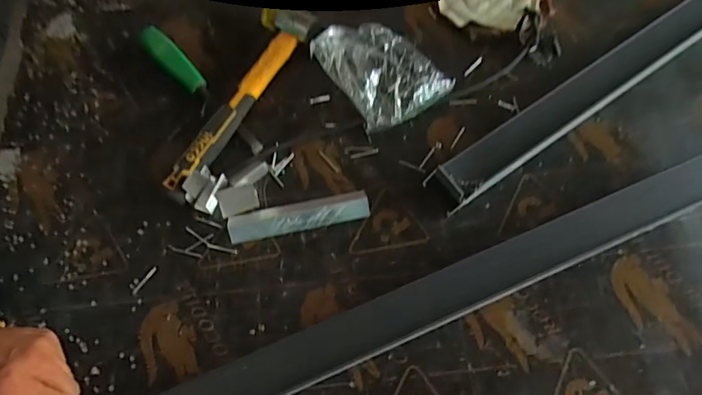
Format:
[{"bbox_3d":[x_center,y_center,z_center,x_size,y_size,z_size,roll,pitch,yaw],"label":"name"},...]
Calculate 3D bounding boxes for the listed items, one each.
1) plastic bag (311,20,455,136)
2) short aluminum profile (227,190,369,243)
[{"bbox_3d":[0.038,-0.164,0.613,0.126,0.043,0.155,-32,69,-12],"label":"plastic bag"},{"bbox_3d":[-0.059,0.018,0.554,0.156,0.013,0.037,-11,66,-4],"label":"short aluminum profile"}]

